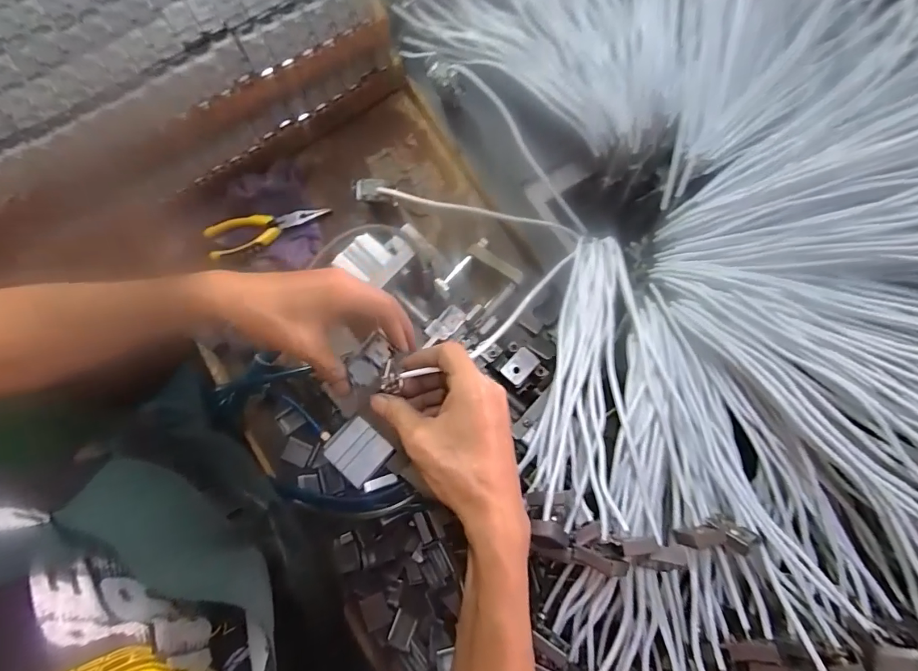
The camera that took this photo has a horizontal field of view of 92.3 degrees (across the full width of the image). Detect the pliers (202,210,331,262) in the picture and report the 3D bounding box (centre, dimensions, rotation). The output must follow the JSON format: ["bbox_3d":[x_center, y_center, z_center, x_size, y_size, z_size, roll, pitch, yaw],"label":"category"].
[{"bbox_3d":[-0.230,-0.130,0.534,0.144,0.023,0.038,-20,79,-3],"label":"pliers"}]

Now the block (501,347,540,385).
[{"bbox_3d":[0.058,0.029,0.419,0.023,0.005,0.034,43,83,9],"label":"block"}]

